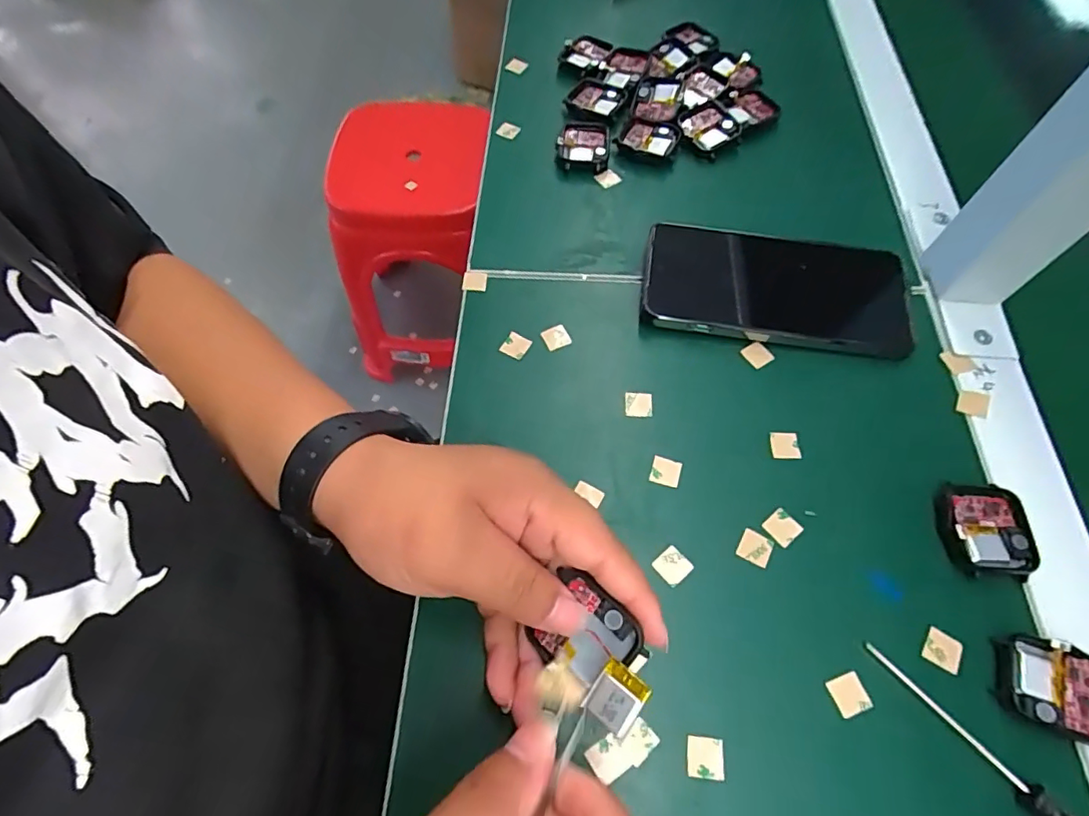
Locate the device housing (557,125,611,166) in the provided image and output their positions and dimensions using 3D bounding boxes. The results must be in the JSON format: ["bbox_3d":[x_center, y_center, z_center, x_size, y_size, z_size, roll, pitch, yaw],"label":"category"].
[{"bbox_3d":[0.030,-0.200,0.405,0.038,0.008,0.039,9,63,7],"label":"device housing"}]

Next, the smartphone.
[{"bbox_3d":[0.146,-0.078,0.336,0.160,0.015,0.080,11,65,2],"label":"smartphone"}]

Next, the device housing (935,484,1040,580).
[{"bbox_3d":[0.221,0.061,0.270,0.042,0.010,0.044,7,63,6],"label":"device housing"}]

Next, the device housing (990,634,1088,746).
[{"bbox_3d":[0.228,0.125,0.238,0.046,0.008,0.038,18,65,11],"label":"device housing"}]

